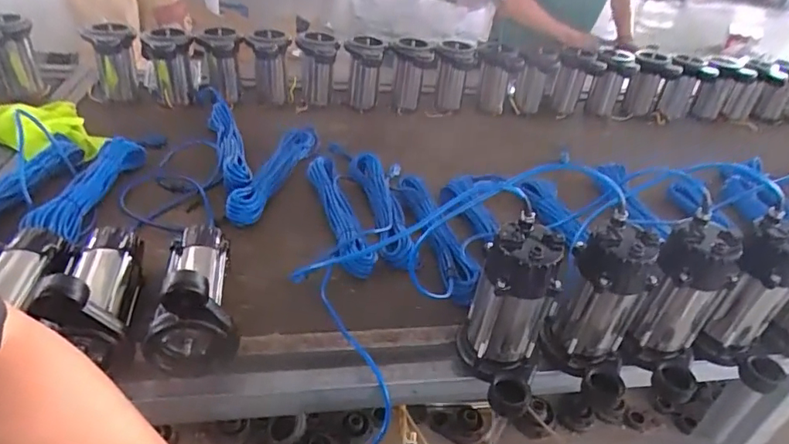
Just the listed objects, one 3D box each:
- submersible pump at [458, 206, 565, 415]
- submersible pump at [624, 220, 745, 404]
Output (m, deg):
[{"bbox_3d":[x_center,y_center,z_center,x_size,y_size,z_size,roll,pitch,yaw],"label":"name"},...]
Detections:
[{"bbox_3d":[0.161,0.128,0.702,0.097,0.227,0.147,2,35,-6],"label":"submersible pump"},{"bbox_3d":[0.412,0.123,0.742,0.111,0.221,0.124,23,38,22],"label":"submersible pump"}]

